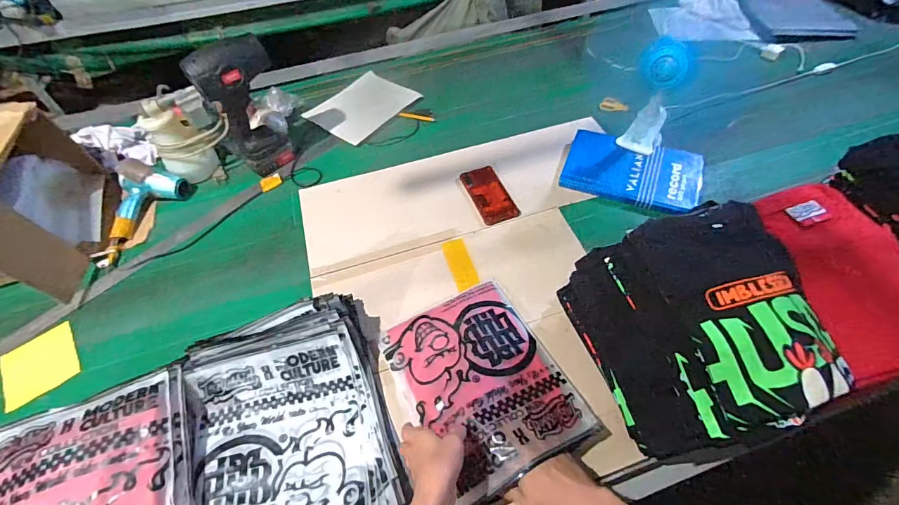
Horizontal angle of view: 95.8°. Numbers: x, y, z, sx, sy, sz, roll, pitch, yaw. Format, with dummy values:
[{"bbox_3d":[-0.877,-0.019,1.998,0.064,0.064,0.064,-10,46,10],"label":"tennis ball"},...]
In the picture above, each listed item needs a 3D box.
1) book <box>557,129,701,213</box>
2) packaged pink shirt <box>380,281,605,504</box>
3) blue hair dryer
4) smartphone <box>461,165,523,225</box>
[{"bbox_3d":[0.402,-0.183,0.896,0.277,0.016,0.181,17,63,18],"label":"book"},{"bbox_3d":[0.046,0.198,0.650,0.246,0.030,0.300,-24,49,-12],"label":"packaged pink shirt"},{"bbox_3d":[-0.710,-0.101,0.891,0.133,0.070,0.237,13,54,16],"label":"blue hair dryer"},{"bbox_3d":[0.086,-0.129,0.896,0.078,0.008,0.158,-20,56,-11],"label":"smartphone"}]

